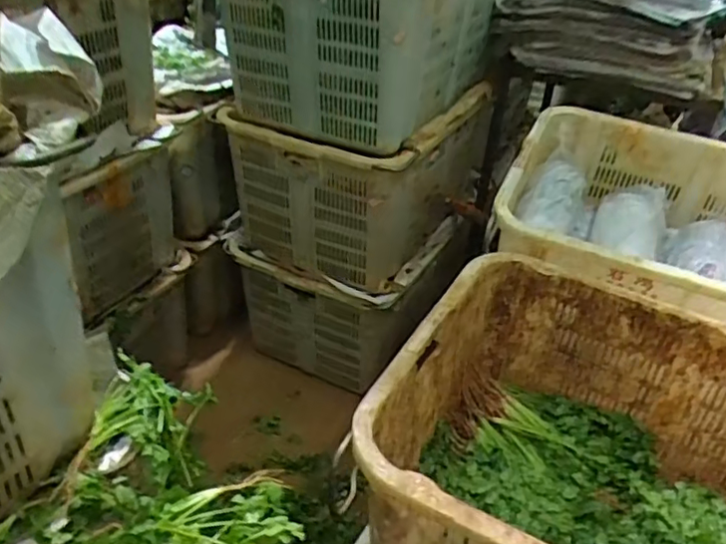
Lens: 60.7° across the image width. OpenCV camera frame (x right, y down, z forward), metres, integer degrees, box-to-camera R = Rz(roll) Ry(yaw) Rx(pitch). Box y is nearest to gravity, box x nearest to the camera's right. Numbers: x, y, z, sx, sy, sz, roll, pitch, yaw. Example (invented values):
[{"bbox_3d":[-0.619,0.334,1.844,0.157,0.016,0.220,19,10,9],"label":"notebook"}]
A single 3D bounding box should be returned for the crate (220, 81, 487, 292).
[{"bbox_3d":[0.012,-0.282,1.620,0.466,0.363,0.612,19,39,20],"label":"crate"}]

